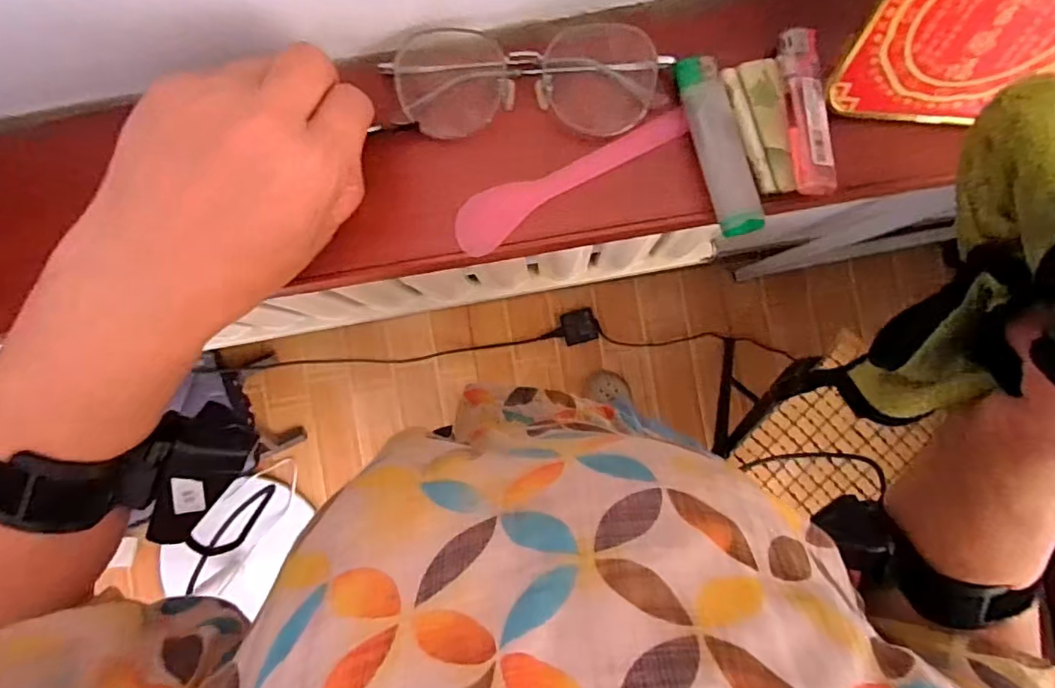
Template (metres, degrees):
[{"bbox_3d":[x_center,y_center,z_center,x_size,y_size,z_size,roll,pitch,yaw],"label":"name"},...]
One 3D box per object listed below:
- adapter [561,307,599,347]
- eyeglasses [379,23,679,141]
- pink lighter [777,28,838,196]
[{"bbox_3d":[0.126,-0.042,1.336,0.081,0.021,0.079,-14,88,2],"label":"adapter"},{"bbox_3d":[0.001,-0.126,0.269,0.128,0.015,0.047,1,89,2],"label":"eyeglasses"},{"bbox_3d":[0.130,-0.108,0.260,0.018,0.009,0.078,-5,88,2],"label":"pink lighter"}]

